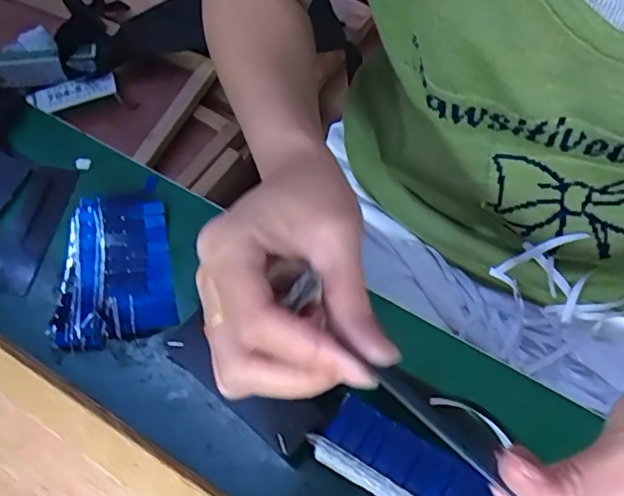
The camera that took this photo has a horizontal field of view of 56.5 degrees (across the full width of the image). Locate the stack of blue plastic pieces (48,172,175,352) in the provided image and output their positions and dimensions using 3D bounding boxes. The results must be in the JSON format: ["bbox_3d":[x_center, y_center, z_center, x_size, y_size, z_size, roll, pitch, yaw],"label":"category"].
[{"bbox_3d":[-0.126,0.009,0.361,0.072,0.013,0.100,-12,64,-1],"label":"stack of blue plastic pieces"}]

